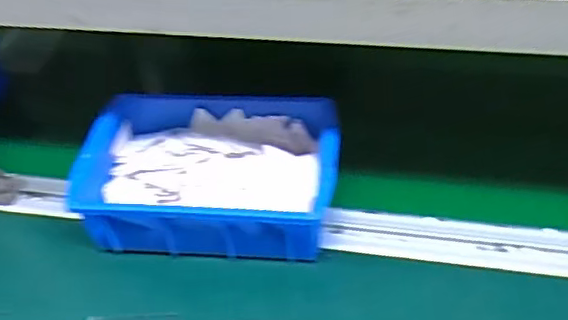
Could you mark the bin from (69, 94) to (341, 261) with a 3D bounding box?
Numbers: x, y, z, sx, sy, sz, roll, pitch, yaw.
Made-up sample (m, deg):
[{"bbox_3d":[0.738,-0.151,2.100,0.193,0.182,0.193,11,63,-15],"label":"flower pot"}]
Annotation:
[{"bbox_3d":[-0.057,0.009,0.500,0.199,0.061,0.141,3,50,8],"label":"bin"}]

